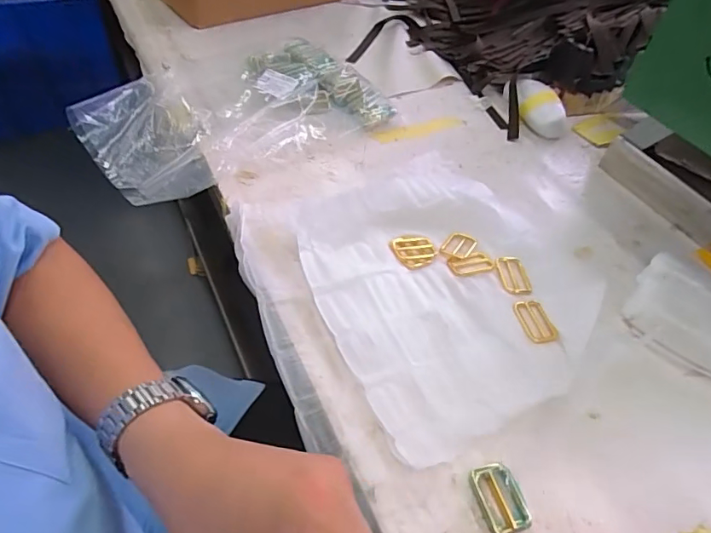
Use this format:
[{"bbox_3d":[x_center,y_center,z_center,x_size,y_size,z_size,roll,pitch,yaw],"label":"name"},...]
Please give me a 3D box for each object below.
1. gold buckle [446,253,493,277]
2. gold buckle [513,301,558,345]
[{"bbox_3d":[0.120,-0.003,0.508,0.045,0.006,0.027,-9,50,-14],"label":"gold buckle"},{"bbox_3d":[0.171,0.053,0.468,0.028,0.004,0.048,-15,57,-4],"label":"gold buckle"}]

